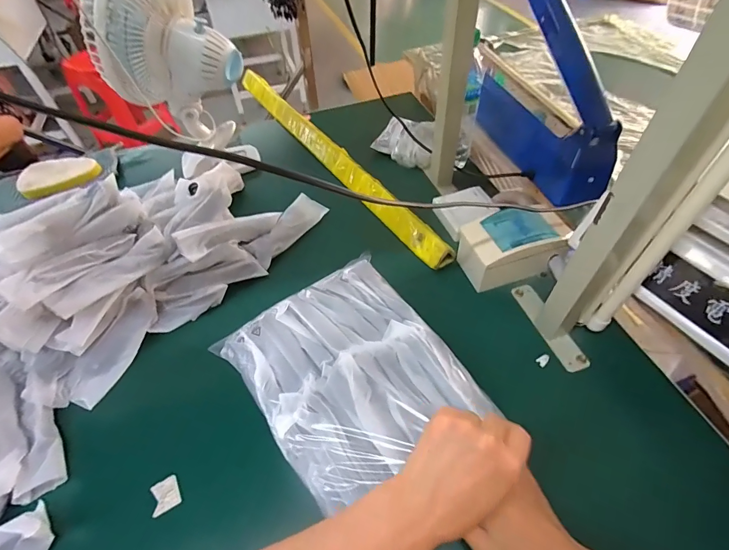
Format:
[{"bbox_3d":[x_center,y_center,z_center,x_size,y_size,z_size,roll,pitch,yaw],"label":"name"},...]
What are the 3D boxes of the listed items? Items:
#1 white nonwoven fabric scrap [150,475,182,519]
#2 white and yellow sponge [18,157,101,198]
[{"bbox_3d":[-0.202,0.224,0.381,0.026,0.008,0.029,-26,55,-16],"label":"white nonwoven fabric scrap"},{"bbox_3d":[-0.570,-0.191,0.697,0.130,0.027,0.074,-21,53,-13],"label":"white and yellow sponge"}]

